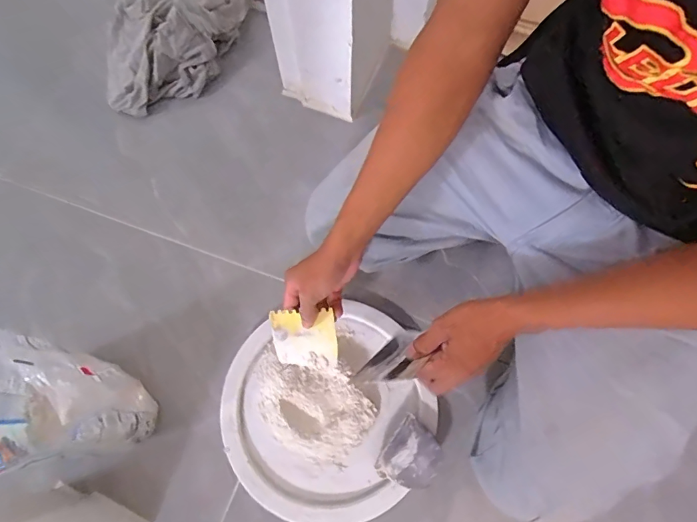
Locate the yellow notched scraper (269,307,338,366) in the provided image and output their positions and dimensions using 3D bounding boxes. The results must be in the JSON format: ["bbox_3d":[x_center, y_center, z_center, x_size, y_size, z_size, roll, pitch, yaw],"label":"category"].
[{"bbox_3d":[-0.059,0.101,0.550,0.085,0.008,0.075,-4,99,13],"label":"yellow notched scraper"}]

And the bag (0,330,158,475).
[{"bbox_3d":[-0.348,0.182,0.506,0.158,0.190,0.135,16,72,6],"label":"bag"}]

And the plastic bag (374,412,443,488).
[{"bbox_3d":[0.085,0.261,0.561,0.070,0.027,0.083,35,75,12],"label":"plastic bag"}]

